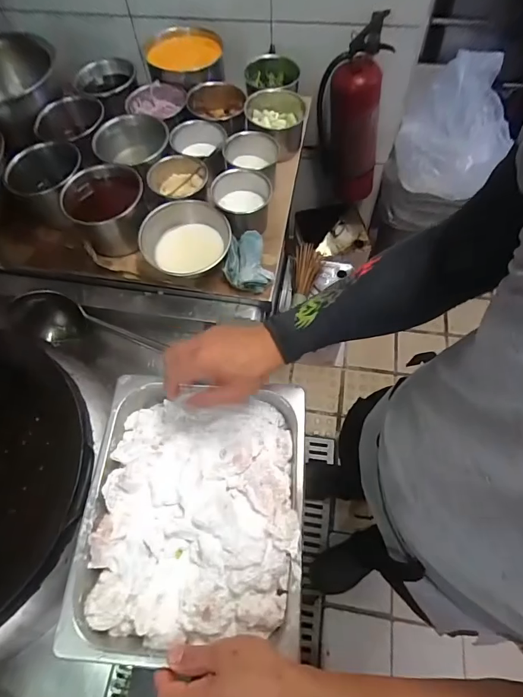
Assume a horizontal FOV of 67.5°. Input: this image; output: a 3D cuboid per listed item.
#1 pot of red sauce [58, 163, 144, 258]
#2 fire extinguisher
[{"bbox_3d":[-0.298,-0.270,0.773,0.145,0.132,0.131,-24,64,-10],"label":"pot of red sauce"},{"bbox_3d":[0.259,-0.640,1.123,0.184,0.513,0.153,13,64,9],"label":"fire extinguisher"}]

